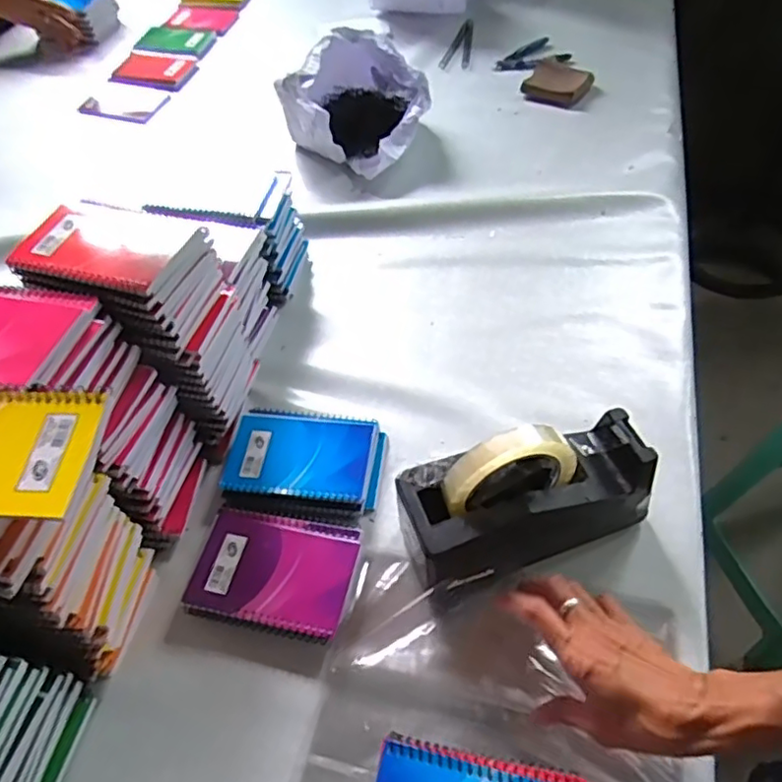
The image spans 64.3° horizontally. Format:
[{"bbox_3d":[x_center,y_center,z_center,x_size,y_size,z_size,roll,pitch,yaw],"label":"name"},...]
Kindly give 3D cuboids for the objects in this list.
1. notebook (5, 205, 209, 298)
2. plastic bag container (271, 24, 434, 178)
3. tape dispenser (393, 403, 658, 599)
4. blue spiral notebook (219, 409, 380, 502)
[{"bbox_3d":[-0.225,-0.113,0.492,0.126,0.018,0.085,9,54,11],"label":"notebook"},{"bbox_3d":[-0.048,-0.409,0.873,0.194,0.124,0.167,18,56,17],"label":"plastic bag container"},{"bbox_3d":[0.107,0.083,0.497,0.200,0.126,0.079,-17,53,-9],"label":"tape dispenser"},{"bbox_3d":[-0.084,0.058,0.586,0.134,0.013,0.092,5,52,9],"label":"blue spiral notebook"}]

